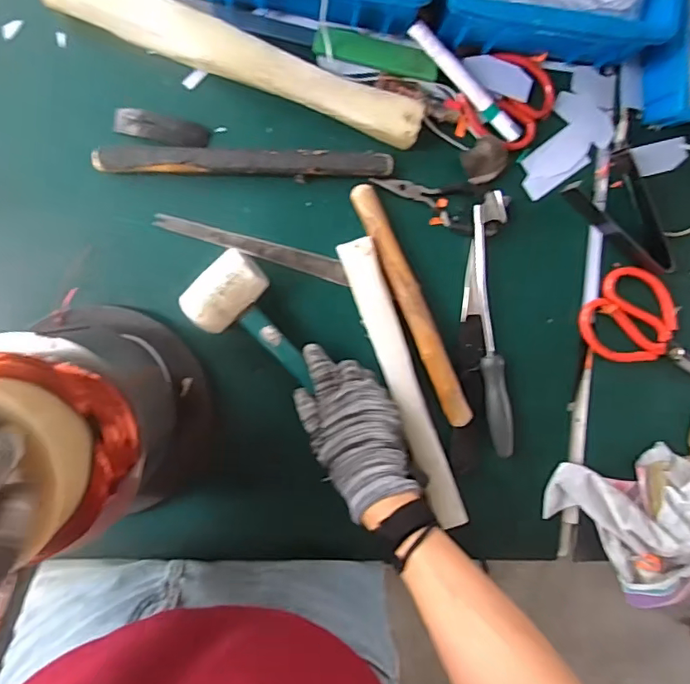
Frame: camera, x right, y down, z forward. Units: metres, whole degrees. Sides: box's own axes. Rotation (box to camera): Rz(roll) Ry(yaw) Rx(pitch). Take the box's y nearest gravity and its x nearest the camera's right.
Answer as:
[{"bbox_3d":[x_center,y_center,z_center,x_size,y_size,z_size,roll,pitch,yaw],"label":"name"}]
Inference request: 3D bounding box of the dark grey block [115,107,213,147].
[{"bbox_3d":[-0.170,-0.196,0.481,0.085,0.016,0.024,14,93,-7],"label":"dark grey block"}]

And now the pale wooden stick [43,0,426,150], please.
[{"bbox_3d":[-0.090,-0.255,0.475,0.334,0.032,0.042,19,92,-8],"label":"pale wooden stick"}]

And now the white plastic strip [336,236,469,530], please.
[{"bbox_3d":[0.060,0.044,0.519,0.032,0.012,0.297,-21,96,-5],"label":"white plastic strip"}]

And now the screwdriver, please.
[{"bbox_3d":[0.143,-0.007,0.523,0.022,0.019,0.246,-10,95,-6],"label":"screwdriver"}]

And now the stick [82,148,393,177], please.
[{"bbox_3d":[-0.090,-0.167,0.487,0.268,0.017,0.023,-2,95,-6],"label":"stick"}]

